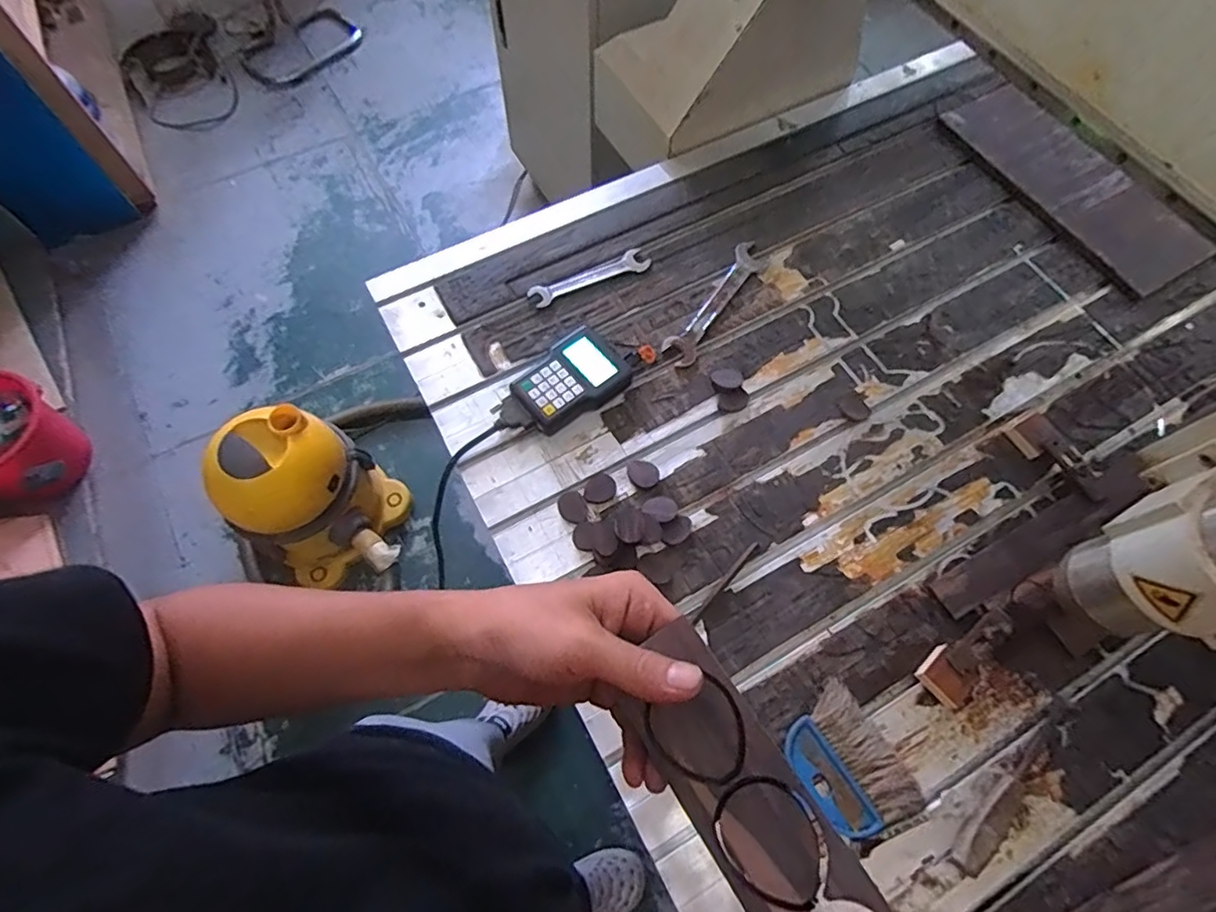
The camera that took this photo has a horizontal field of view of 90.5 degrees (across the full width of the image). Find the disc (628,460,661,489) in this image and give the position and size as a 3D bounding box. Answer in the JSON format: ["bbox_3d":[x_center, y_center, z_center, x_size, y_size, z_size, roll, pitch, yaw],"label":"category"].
[{"bbox_3d":[0.046,0.023,0.786,0.036,0.005,0.043,-33,71,-13],"label":"disc"}]

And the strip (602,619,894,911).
[{"bbox_3d":[0.142,0.262,0.198,0.050,0.011,0.453,-37,66,3],"label":"strip"}]

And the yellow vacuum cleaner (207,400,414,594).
[{"bbox_3d":[-0.647,0.099,1.346,0.276,0.414,0.284,1,66,-1],"label":"yellow vacuum cleaner"}]

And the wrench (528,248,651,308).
[{"bbox_3d":[-0.027,-0.271,0.913,0.187,0.006,0.038,-25,69,-10],"label":"wrench"}]

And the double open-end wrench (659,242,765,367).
[{"bbox_3d":[0.162,-0.231,0.900,0.049,0.009,0.255,32,71,13],"label":"double open-end wrench"}]

